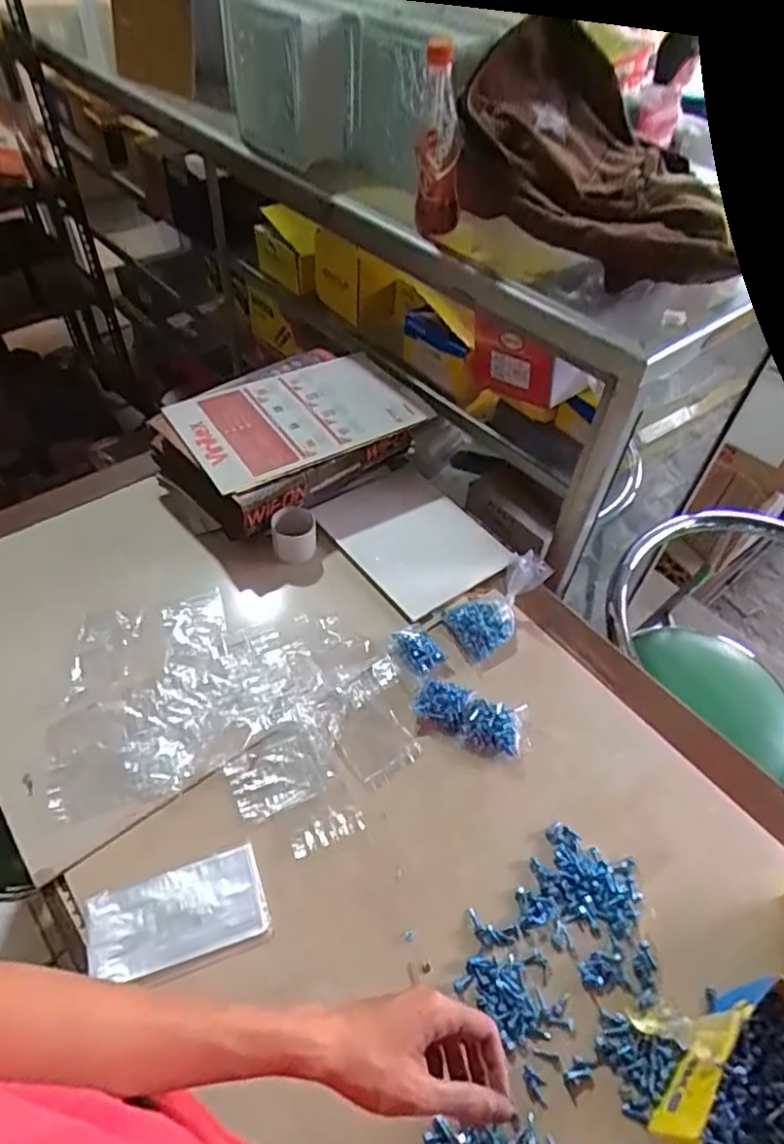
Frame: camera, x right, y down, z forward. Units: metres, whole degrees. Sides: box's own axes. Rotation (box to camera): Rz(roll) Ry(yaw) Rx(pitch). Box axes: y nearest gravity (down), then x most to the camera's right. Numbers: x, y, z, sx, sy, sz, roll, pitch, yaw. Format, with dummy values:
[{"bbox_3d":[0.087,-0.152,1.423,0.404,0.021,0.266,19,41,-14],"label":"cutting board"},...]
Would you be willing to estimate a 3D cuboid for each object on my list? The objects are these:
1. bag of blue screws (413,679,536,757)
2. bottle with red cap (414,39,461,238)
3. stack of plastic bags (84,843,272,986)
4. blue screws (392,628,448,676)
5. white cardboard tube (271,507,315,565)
[{"bbox_3d":[0.095,0.168,0.736,0.135,0.020,0.064,22,52,15],"label":"bag of blue screws"},{"bbox_3d":[0.061,-0.522,0.777,0.055,0.202,0.061,7,50,3],"label":"bottle with red cap"},{"bbox_3d":[-0.202,0.323,0.599,0.157,0.008,0.082,-14,52,-15],"label":"stack of plastic bags"},{"bbox_3d":[0.036,0.093,0.788,0.042,0.012,0.066,-25,56,-22],"label":"blue screws"},{"bbox_3d":[-0.137,-0.051,0.884,0.059,0.057,0.059,-9,51,-10],"label":"white cardboard tube"}]

